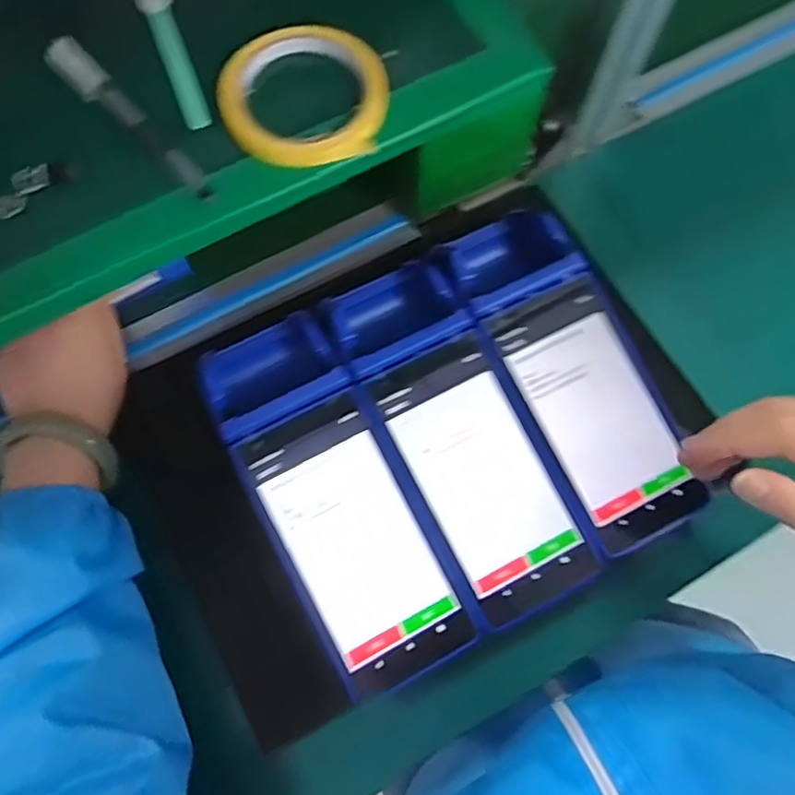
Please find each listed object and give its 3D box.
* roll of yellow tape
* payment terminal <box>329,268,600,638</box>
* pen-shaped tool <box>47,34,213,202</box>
[{"bbox_3d":[-0.055,-0.178,0.361,0.097,0.017,0.087,-7,72,-3],"label":"roll of yellow tape"},{"bbox_3d":[0.037,0.021,0.366,0.081,0.038,0.213,-27,74,-9],"label":"payment terminal"},{"bbox_3d":[-0.158,-0.163,0.359,0.022,0.012,0.143,-41,77,-13],"label":"pen-shaped tool"}]

